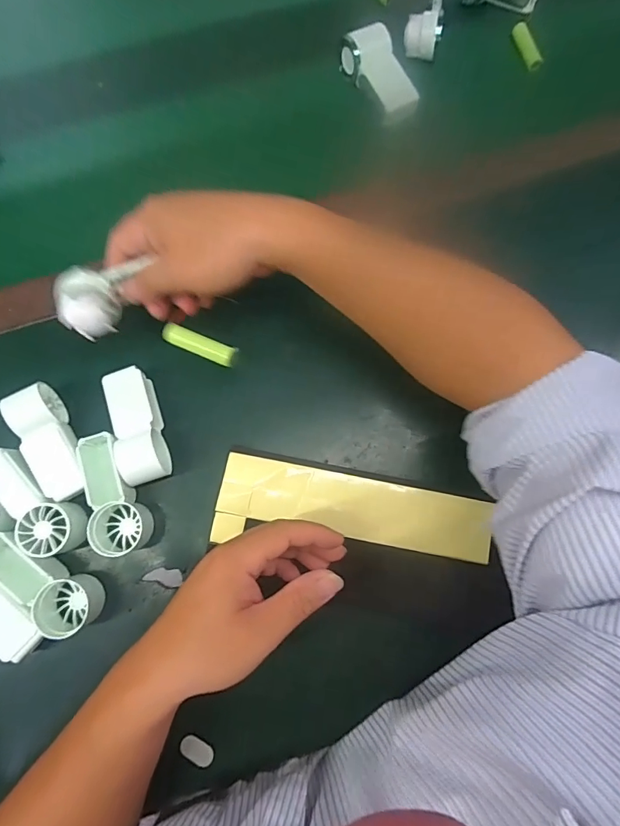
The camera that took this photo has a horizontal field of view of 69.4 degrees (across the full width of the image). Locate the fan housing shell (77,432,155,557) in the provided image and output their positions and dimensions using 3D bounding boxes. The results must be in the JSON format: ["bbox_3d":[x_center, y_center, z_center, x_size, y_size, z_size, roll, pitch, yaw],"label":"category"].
[{"bbox_3d":[-0.158,0.064,0.354,0.040,0.039,0.095,-22,79,-6],"label":"fan housing shell"}]

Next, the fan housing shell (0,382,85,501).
[{"bbox_3d":[-0.206,0.025,0.358,0.038,0.039,0.089,-31,80,-7],"label":"fan housing shell"}]

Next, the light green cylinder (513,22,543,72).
[{"bbox_3d":[0.226,-0.383,0.465,0.015,0.017,0.053,-20,79,-5],"label":"light green cylinder"}]

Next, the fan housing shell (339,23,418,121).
[{"bbox_3d":[0.070,-0.335,0.441,0.046,0.028,0.089,-26,79,-6],"label":"fan housing shell"}]

